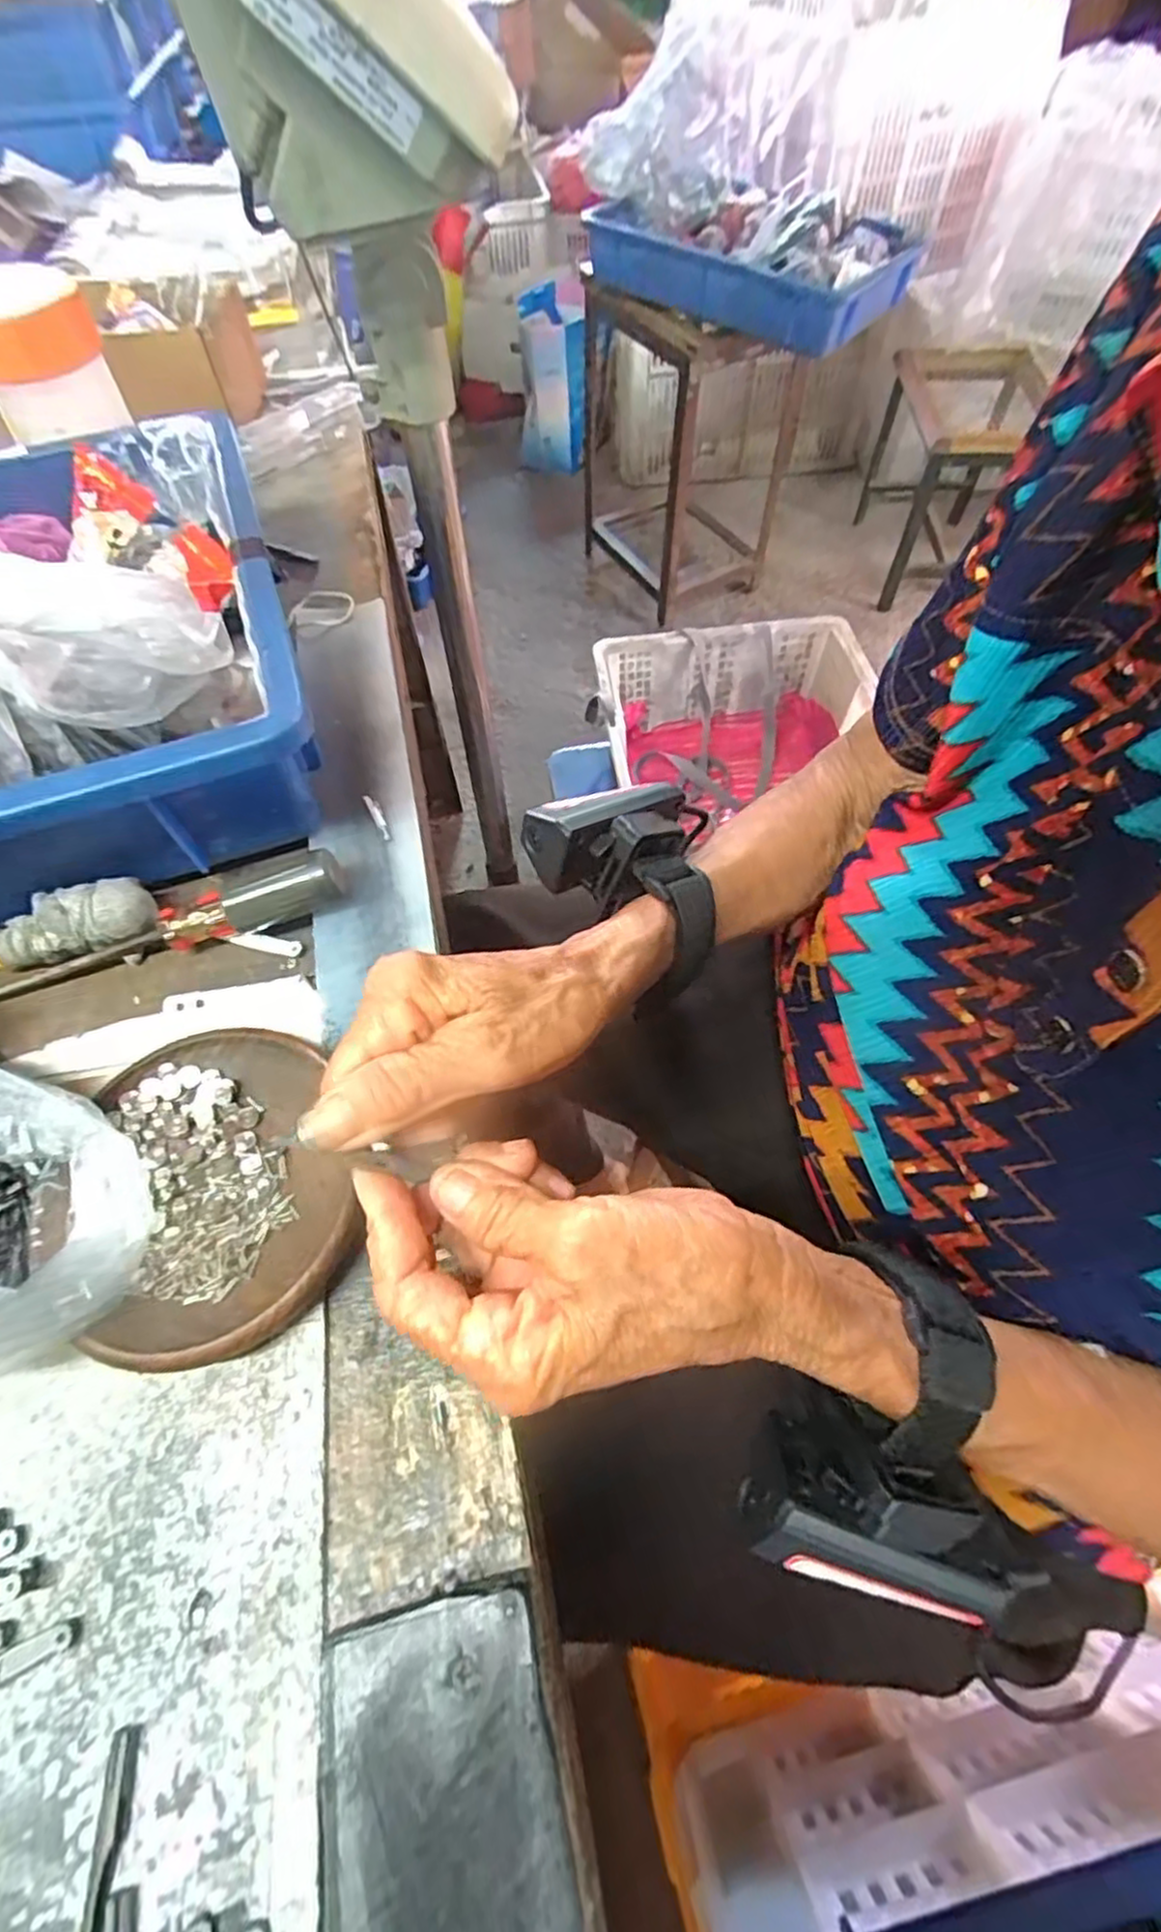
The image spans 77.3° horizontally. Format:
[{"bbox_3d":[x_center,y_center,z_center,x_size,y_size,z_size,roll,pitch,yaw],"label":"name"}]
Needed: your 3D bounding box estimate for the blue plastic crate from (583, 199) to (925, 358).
[{"bbox_3d":[0.249,-1.024,1.060,0.422,0.085,0.258,36,66,20],"label":"blue plastic crate"}]

